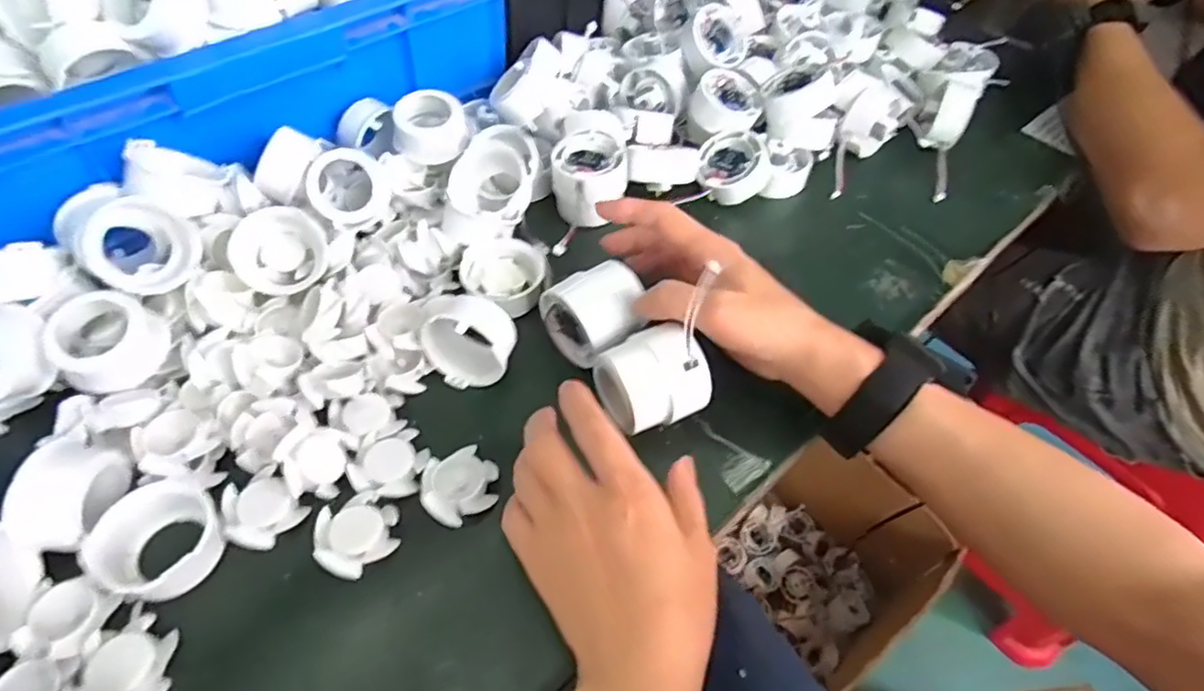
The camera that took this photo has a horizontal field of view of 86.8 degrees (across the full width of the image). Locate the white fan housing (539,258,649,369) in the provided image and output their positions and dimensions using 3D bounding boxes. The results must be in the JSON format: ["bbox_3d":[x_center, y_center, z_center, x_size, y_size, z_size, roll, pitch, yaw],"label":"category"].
[{"bbox_3d":[-0.002,-0.020,0.395,0.049,0.049,0.055,-29,60,-22],"label":"white fan housing"}]

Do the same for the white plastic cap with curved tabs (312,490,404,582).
[{"bbox_3d":[-0.126,0.096,0.327,0.041,0.009,0.038,2,53,-2],"label":"white plastic cap with curved tabs"}]

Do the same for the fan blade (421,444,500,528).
[{"bbox_3d":[-0.076,0.076,0.345,0.040,0.011,0.037,-12,55,-12],"label":"fan blade"}]

